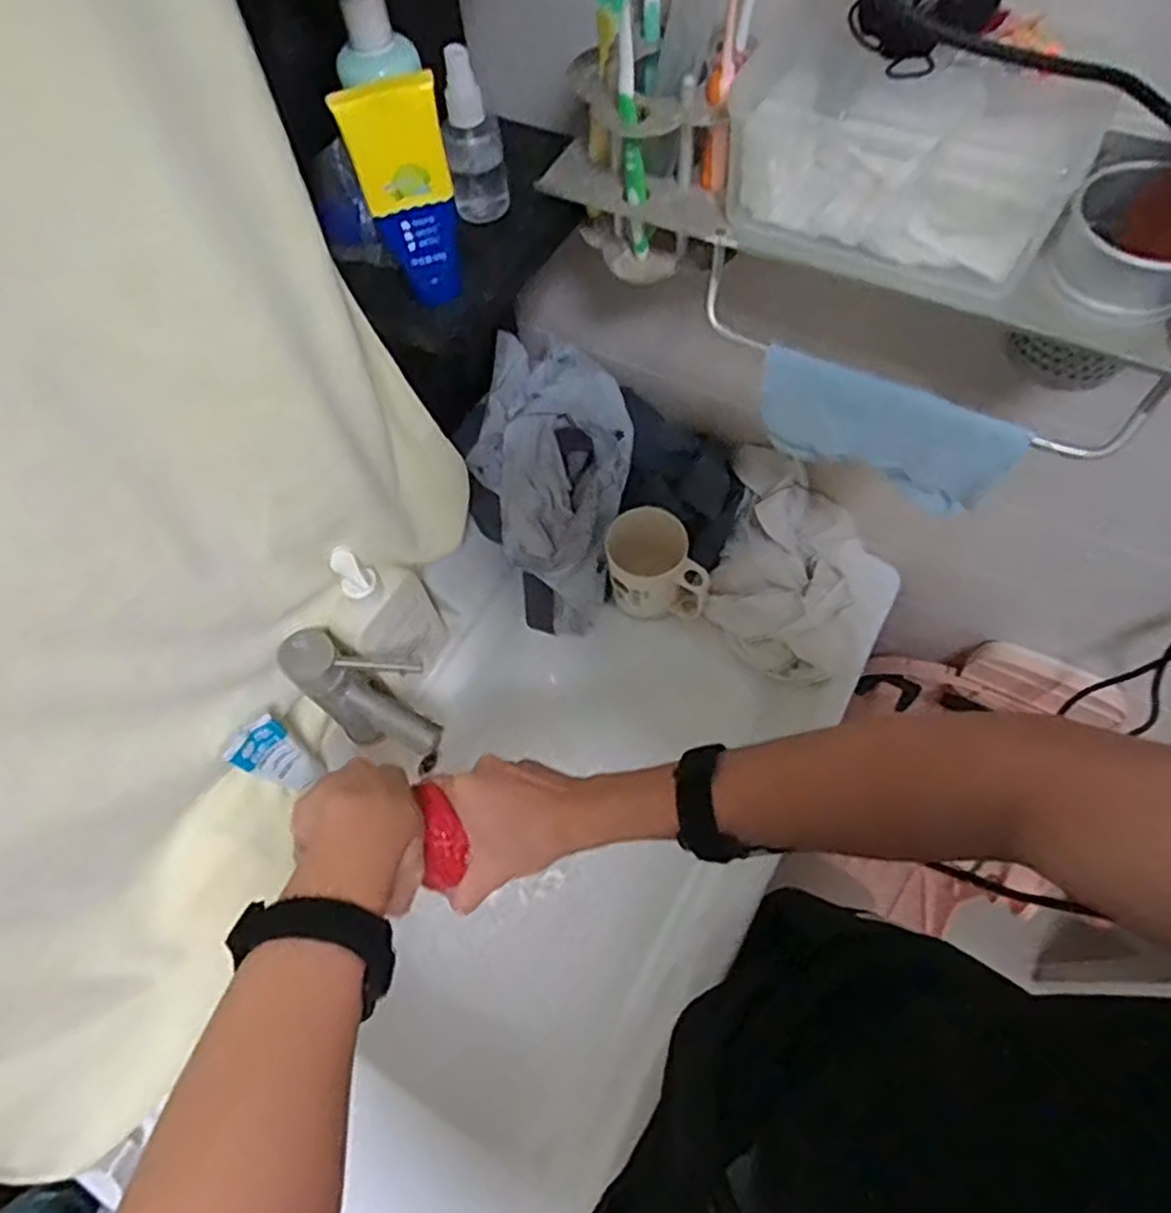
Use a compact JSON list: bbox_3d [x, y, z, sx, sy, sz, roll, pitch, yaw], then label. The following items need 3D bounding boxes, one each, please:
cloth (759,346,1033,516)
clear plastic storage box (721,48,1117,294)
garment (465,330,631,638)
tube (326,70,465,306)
[{"bbox_3d":[0.186,-0.112,0.467,0.158,0.093,0.014,28,68,17],"label":"cloth"},{"bbox_3d":[0.170,-0.236,0.386,0.166,0.073,0.071,34,70,19],"label":"clear plastic storage box"},{"bbox_3d":[-0.030,-0.114,0.735,0.153,0.075,0.302,-3,103,2],"label":"garment"},{"bbox_3d":[-0.099,-0.234,0.419,0.051,0.113,0.026,-24,64,-8],"label":"tube"}]

